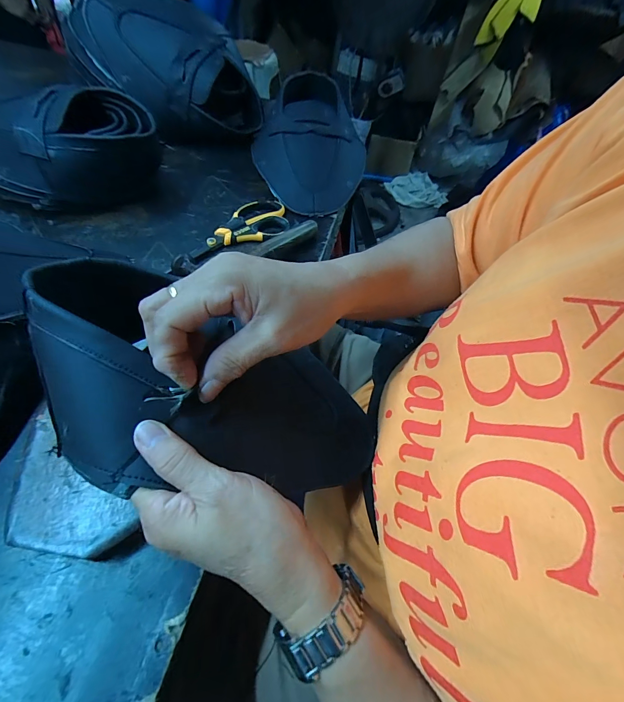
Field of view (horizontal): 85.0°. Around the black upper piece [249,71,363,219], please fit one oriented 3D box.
[{"bbox_3d":[-0.002,-0.336,0.540,0.178,0.082,0.259,0,56,-6],"label":"black upper piece"}]

